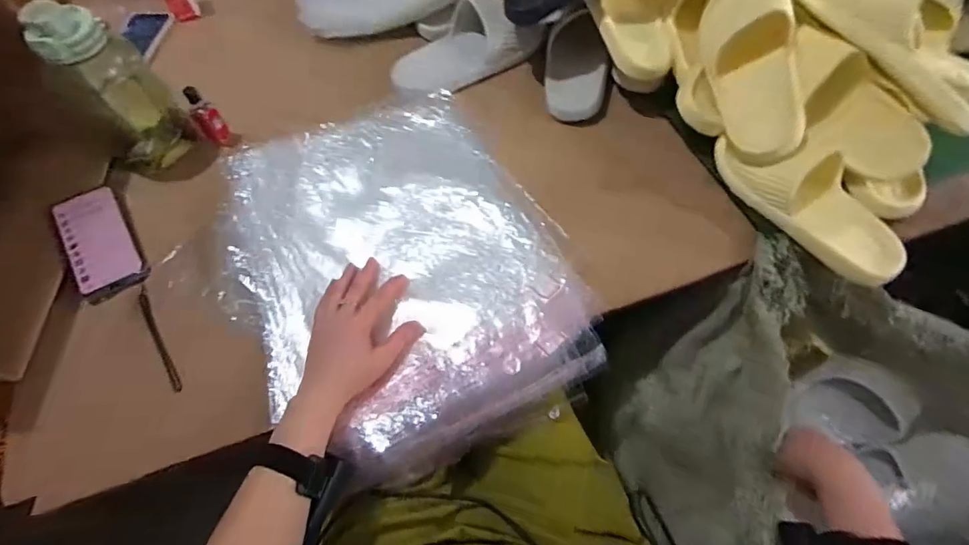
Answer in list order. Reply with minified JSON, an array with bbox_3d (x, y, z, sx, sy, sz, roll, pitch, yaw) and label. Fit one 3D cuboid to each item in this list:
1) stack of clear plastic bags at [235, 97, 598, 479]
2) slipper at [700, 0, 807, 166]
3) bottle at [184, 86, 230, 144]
[{"bbox_3d":[-0.106,-0.005,0.623,0.360,0.099,0.457,-28,63,-11],"label":"stack of clear plastic bags"},{"bbox_3d":[0.339,-0.270,0.623,0.108,0.078,0.270,-15,75,41],"label":"slipper"},{"bbox_3d":[-0.400,-0.225,0.698,0.034,0.081,0.031,-36,65,-15],"label":"bottle"}]

